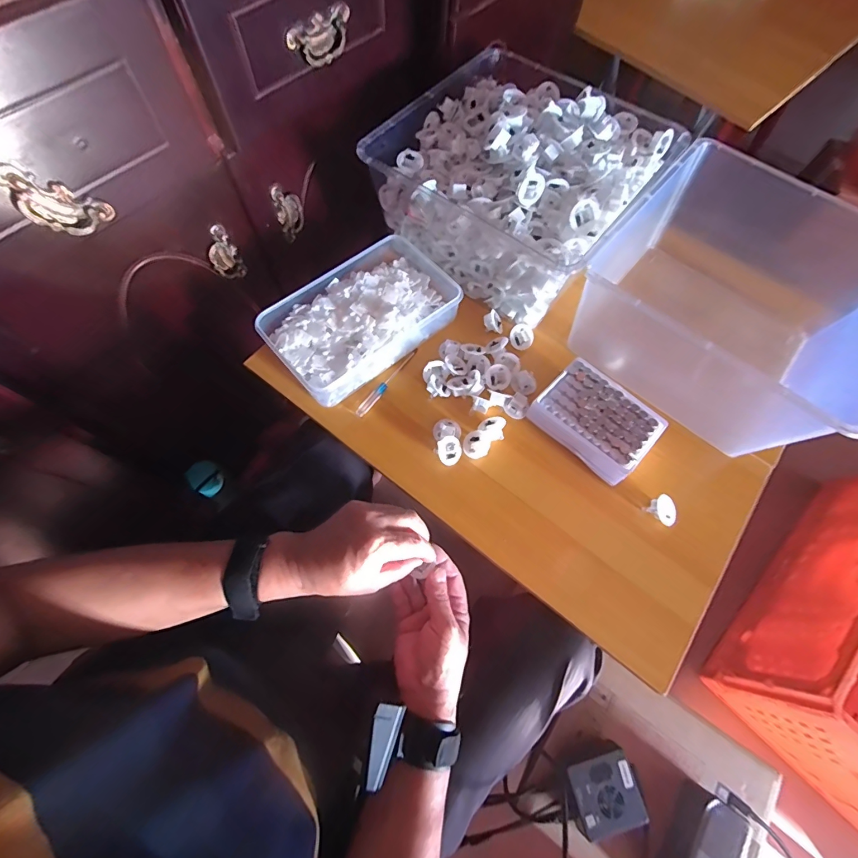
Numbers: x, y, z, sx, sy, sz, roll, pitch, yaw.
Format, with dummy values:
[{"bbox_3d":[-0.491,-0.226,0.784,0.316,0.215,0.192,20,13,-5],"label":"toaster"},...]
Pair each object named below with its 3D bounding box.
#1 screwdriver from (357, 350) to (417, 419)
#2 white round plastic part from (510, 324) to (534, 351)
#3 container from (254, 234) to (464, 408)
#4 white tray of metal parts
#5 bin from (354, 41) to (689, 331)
[{"bbox_3d":[-0.051,-0.060,0.526,0.013,0.008,0.117,37,71,12],"label":"screwdriver"},{"bbox_3d":[0.123,-0.122,0.550,0.034,0.009,0.034,2,94,-17],"label":"white round plastic part"},{"bbox_3d":[-0.081,-0.151,0.546,0.250,0.041,0.152,-40,74,-17],"label":"container"},{"bbox_3d":[0.197,-0.011,0.495,0.132,0.037,0.101,43,72,14],"label":"white tray of metal parts"},{"bbox_3d":[0.121,-0.328,0.558,0.310,0.137,0.292,35,70,12],"label":"bin"}]

